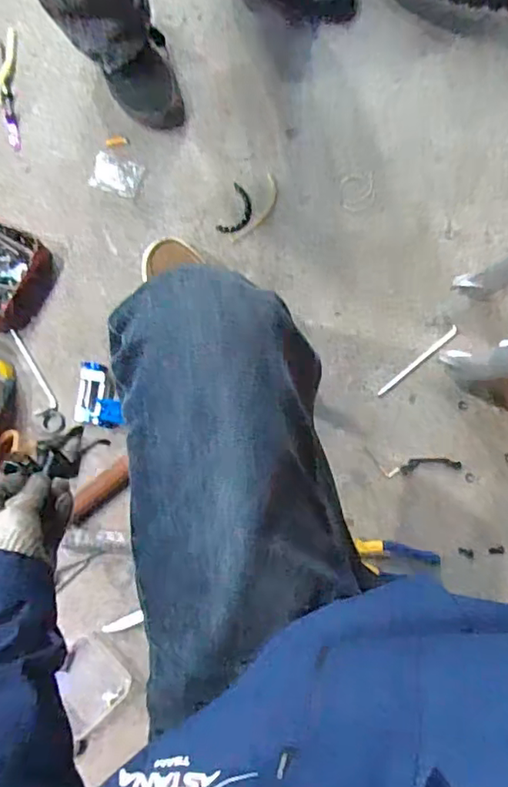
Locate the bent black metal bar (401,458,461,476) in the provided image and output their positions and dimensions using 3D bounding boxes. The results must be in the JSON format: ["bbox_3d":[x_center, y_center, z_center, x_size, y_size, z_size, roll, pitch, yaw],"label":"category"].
[{"bbox_3d":[0.268,0.108,0.876,0.088,0.008,0.024,-7,81,3],"label":"bent black metal bar"}]

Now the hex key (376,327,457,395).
[{"bbox_3d":[0.252,-0.050,0.885,0.154,0.015,0.010,-41,86,-3],"label":"hex key"}]

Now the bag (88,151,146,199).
[{"bbox_3d":[-0.223,-0.355,0.938,0.082,0.007,0.061,20,84,7],"label":"bag"}]

